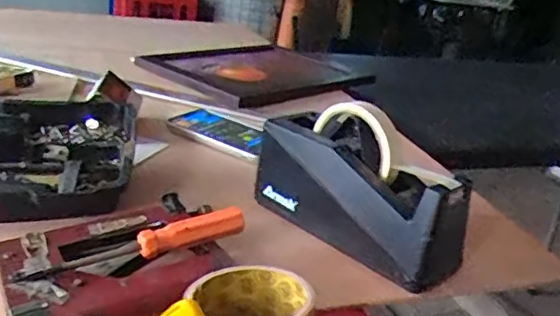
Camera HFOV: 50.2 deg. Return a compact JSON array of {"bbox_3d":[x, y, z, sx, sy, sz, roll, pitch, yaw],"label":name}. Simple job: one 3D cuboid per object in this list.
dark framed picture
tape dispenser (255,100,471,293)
[{"bbox_3d":[-0.043,-0.164,1.070,0.291,0.028,0.378,23,25,34],"label":"dark framed picture"},{"bbox_3d":[0.068,0.029,0.549,0.208,0.120,0.072,23,27,38],"label":"tape dispenser"}]

